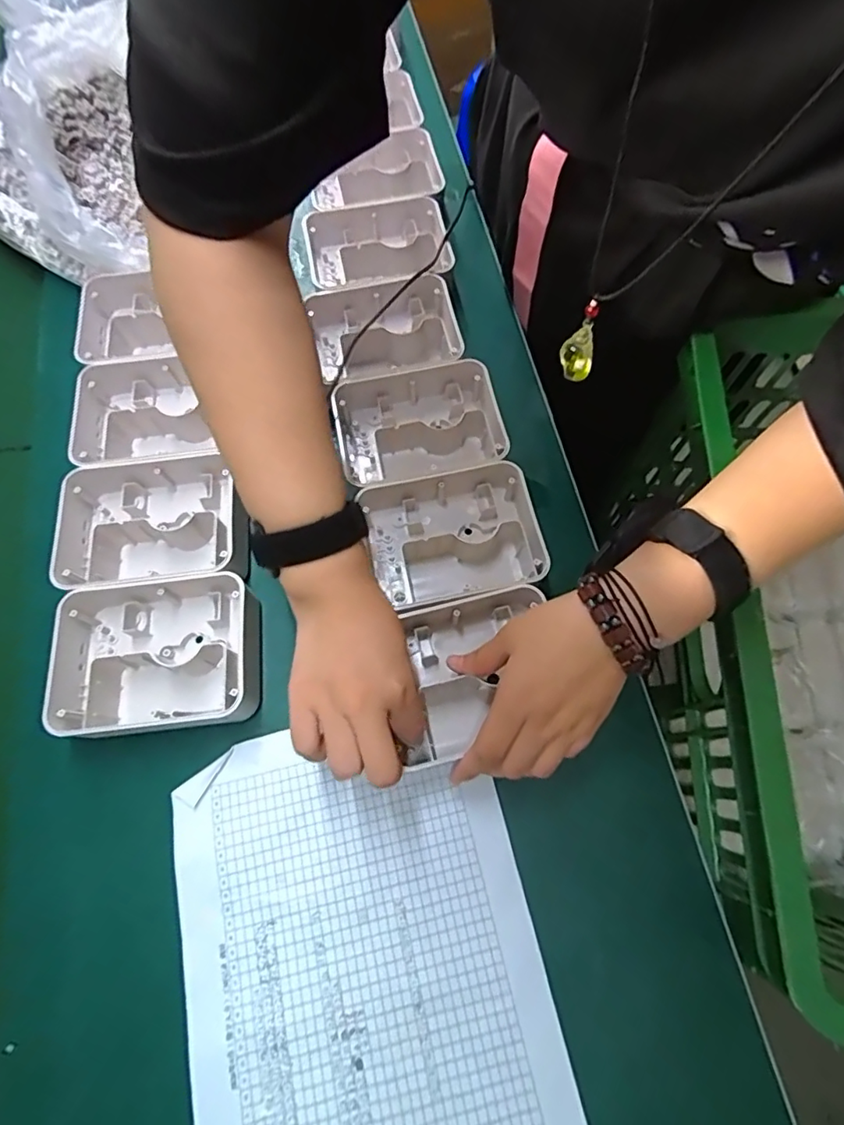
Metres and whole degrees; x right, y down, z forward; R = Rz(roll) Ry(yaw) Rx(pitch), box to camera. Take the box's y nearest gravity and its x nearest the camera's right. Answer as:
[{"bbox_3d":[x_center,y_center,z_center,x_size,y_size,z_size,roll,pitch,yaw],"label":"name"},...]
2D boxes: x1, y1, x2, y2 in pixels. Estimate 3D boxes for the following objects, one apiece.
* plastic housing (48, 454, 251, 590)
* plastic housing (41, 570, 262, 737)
[{"bbox_3d":[-0.201,-0.030,0.411,0.132,0.038,0.101,-6,70,-1],"label":"plastic housing"},{"bbox_3d":[-0.188,0.065,0.377,0.141,0.038,0.102,-6,70,-1],"label":"plastic housing"}]

